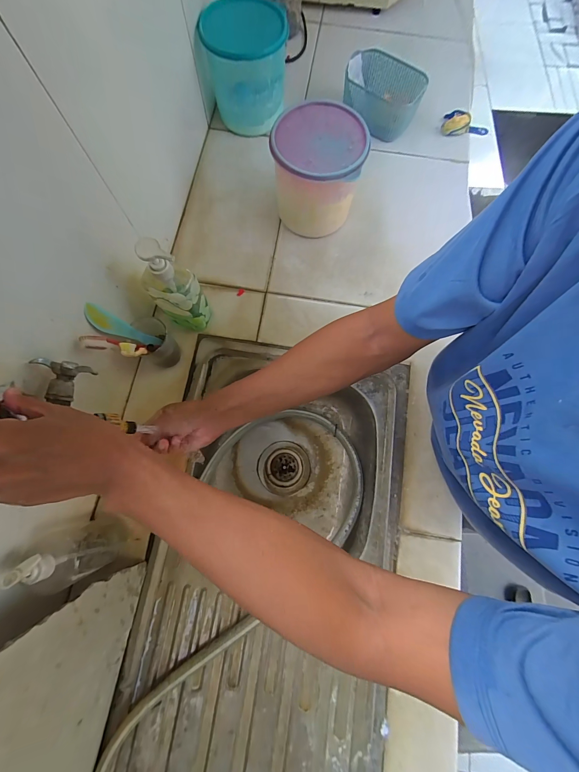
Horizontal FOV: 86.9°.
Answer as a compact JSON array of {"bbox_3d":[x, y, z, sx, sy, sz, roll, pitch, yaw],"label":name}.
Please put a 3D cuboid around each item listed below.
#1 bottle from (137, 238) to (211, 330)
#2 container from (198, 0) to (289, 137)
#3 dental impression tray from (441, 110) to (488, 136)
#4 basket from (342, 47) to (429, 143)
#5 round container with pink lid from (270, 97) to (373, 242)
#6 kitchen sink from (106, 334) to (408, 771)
[{"bbox_3d":[-0.185,-0.156,0.504,0.071,0.198,0.058,14,76,3],"label":"bottle"},{"bbox_3d":[-0.089,-0.668,0.656,0.167,0.169,0.147,-6,76,-2],"label":"container"},{"bbox_3d":[0.405,-0.611,0.707,0.104,0.031,0.052,-1,76,-1],"label":"dental impression tray"},{"bbox_3d":[0.208,-0.651,0.691,0.167,0.093,0.124,14,76,3],"label":"basket"},{"bbox_3d":[0.052,-0.397,0.586,0.153,0.161,0.154,0,76,0],"label":"round container with pink lid"},{"bbox_3d":[-0.027,0.298,0.550,0.393,0.145,0.728,9,76,0],"label":"kitchen sink"}]

